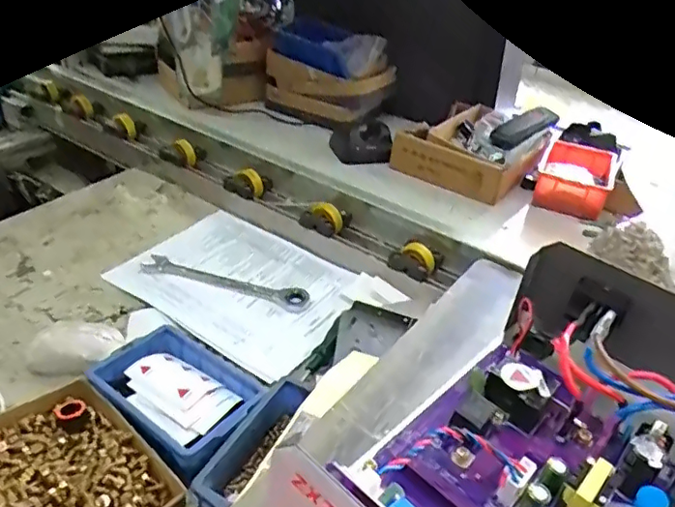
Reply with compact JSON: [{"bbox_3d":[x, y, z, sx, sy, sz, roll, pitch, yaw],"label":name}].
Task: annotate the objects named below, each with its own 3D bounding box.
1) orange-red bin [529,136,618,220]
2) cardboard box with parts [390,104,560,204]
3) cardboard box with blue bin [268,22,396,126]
[{"bbox_3d":[0.344,-0.110,0.828,0.101,0.051,0.158,19,36,20],"label":"orange-red bin"},{"bbox_3d":[0.220,-0.169,0.889,0.180,0.071,0.221,26,39,28],"label":"cardboard box with parts"},{"bbox_3d":[-0.019,-0.308,0.984,0.199,0.128,0.139,19,34,21],"label":"cardboard box with blue bin"}]

